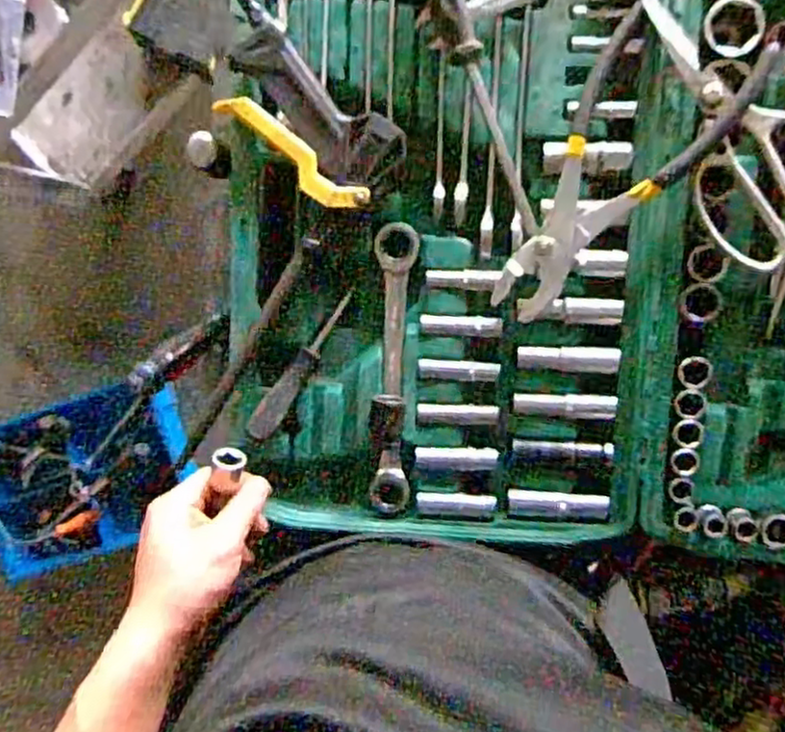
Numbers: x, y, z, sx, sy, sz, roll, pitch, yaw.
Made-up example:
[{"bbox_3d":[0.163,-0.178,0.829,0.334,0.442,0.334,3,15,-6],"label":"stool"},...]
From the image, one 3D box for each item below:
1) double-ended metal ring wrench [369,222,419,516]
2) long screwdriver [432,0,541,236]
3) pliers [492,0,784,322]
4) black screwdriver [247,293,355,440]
[{"bbox_3d":[0.000,0.005,0.572,0.033,0.008,0.230,2,97,5],"label":"double-ended metal ring wrench"},{"bbox_3d":[0.059,-0.217,0.522,0.028,0.029,0.245,-22,104,9],"label":"long screwdriver"},{"bbox_3d":[0.158,-0.139,0.517,0.110,0.037,0.239,34,99,1],"label":"pliers"},{"bbox_3d":[-0.073,-0.002,0.563,0.019,0.021,0.134,32,99,1],"label":"black screwdriver"}]

